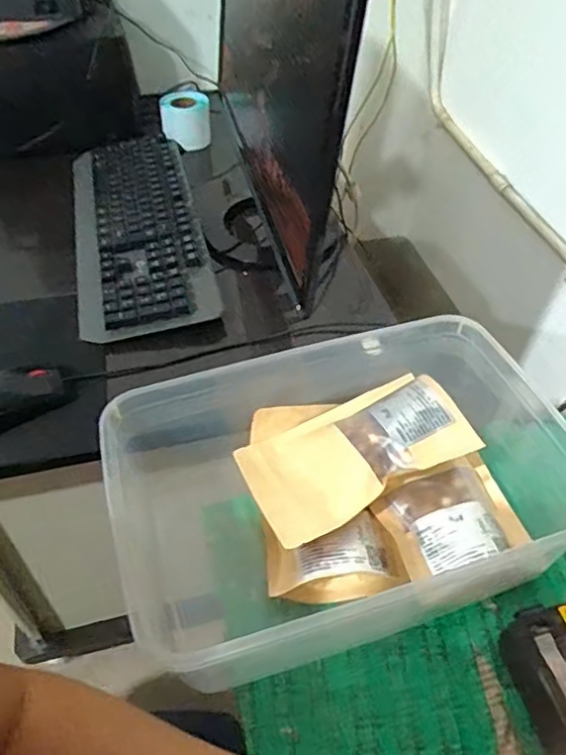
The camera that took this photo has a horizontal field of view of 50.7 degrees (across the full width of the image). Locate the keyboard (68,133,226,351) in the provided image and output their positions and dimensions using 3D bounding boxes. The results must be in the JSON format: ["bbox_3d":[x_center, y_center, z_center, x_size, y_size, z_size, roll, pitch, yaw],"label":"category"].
[{"bbox_3d":[-0.197,-0.211,0.792,0.153,0.026,0.428,-9,48,-10],"label":"keyboard"}]

